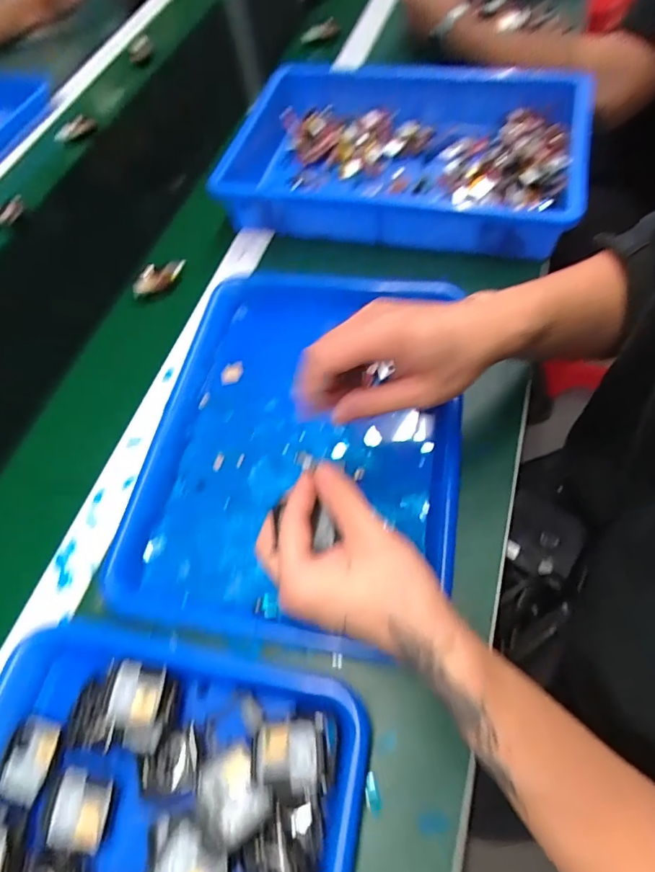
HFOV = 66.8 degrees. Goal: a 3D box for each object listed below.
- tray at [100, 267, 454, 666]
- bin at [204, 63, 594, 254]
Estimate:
[{"bbox_3d":[-0.022,-0.005,0.419,0.261,0.031,0.331,5,62,10],"label":"tray"},{"bbox_3d":[0.079,-0.320,0.563,0.383,0.062,0.246,13,64,14],"label":"bin"}]

